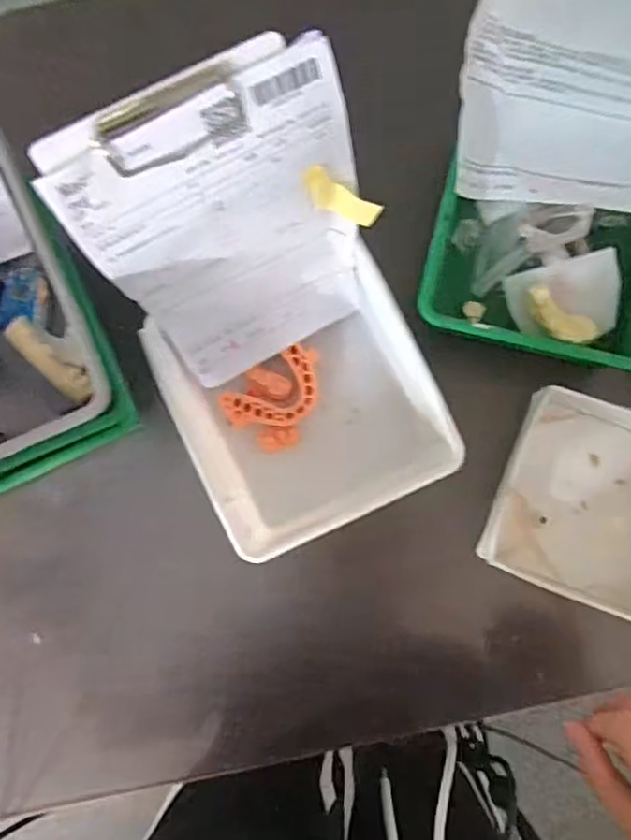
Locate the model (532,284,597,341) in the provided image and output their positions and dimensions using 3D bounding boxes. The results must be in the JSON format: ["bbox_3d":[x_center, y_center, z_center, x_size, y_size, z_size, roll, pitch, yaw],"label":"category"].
[{"bbox_3d":[0.162,-0.068,0.418,0.051,0.013,0.021,34,87,5],"label":"model"}]

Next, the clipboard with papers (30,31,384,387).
[{"bbox_3d":[-0.043,-0.108,0.369,0.147,0.202,0.037,-28,64,1],"label":"clipboard with papers"}]

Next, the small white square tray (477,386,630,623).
[{"bbox_3d":[0.192,0.059,0.430,0.136,0.041,0.130,20,86,4],"label":"small white square tray"}]

